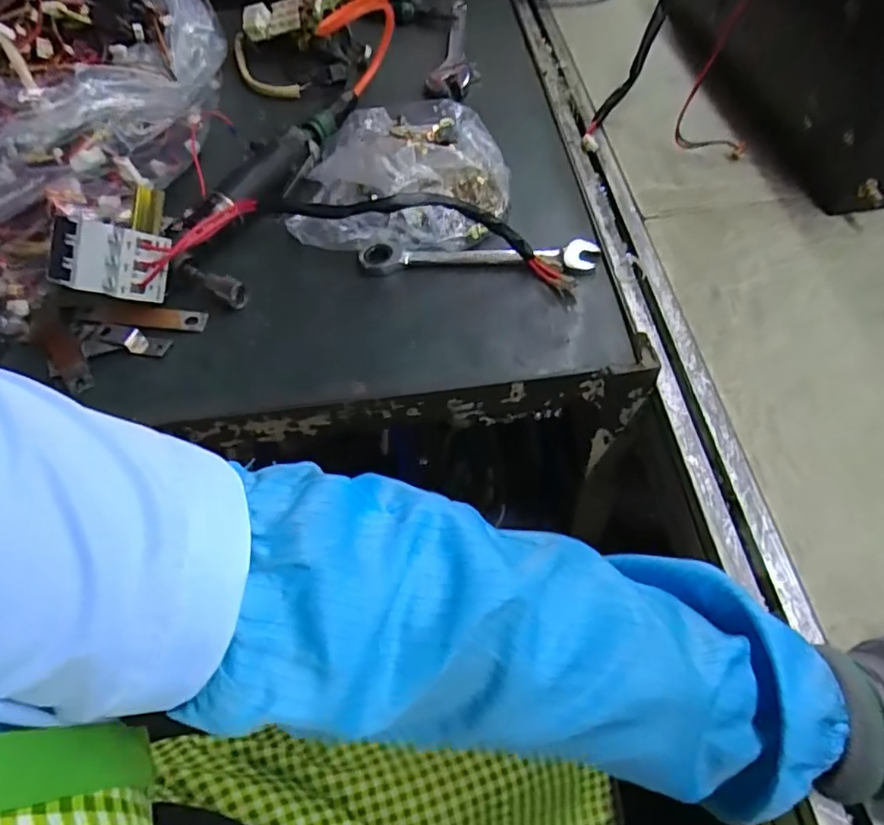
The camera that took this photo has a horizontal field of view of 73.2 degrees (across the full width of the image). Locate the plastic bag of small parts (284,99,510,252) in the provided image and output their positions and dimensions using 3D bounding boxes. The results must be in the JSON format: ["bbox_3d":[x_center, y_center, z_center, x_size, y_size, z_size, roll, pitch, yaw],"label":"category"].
[{"bbox_3d":[-0.041,-0.231,0.556,0.202,0.058,0.190,-2,55,5],"label":"plastic bag of small parts"}]

